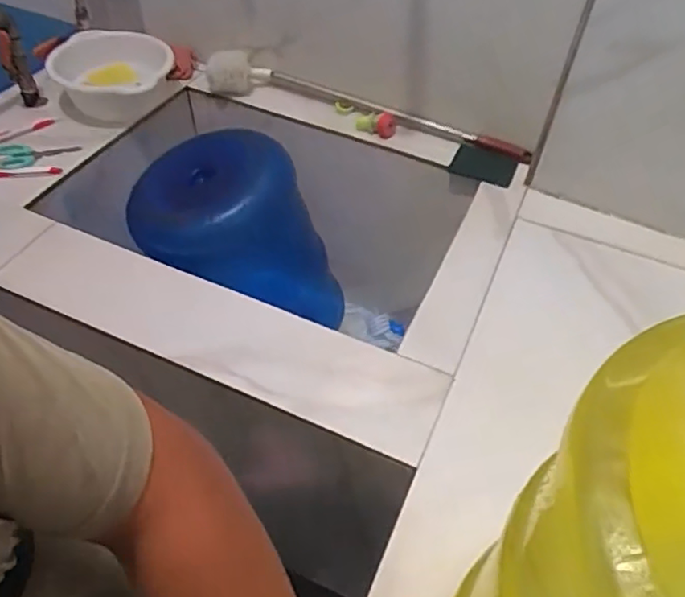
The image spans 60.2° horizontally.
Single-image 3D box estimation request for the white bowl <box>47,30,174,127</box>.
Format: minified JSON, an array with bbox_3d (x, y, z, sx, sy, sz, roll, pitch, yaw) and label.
[{"bbox_3d":[-0.407,-0.382,1.046,0.197,0.095,0.197,2,49,-2],"label":"white bowl"}]

